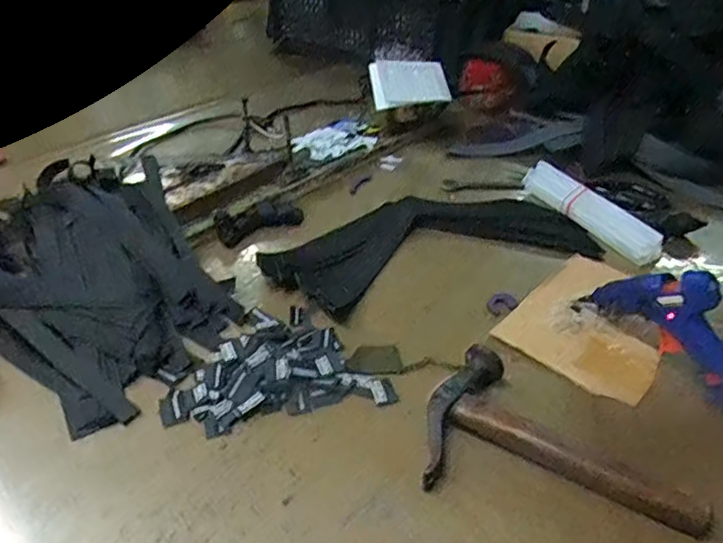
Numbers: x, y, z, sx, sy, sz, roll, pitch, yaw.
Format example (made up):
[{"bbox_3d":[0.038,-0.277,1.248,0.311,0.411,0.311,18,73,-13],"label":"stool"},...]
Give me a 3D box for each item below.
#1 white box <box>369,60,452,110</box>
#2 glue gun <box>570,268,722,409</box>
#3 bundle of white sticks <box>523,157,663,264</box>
[{"bbox_3d":[0.067,-0.255,0.789,0.106,0.020,0.066,-7,72,-13],"label":"white box"},{"bbox_3d":[0.244,0.037,0.465,0.025,0.089,0.150,-25,44,-31],"label":"glue gun"},{"bbox_3d":[0.257,-0.072,0.660,0.033,0.035,0.195,-18,41,-24],"label":"bundle of white sticks"}]

